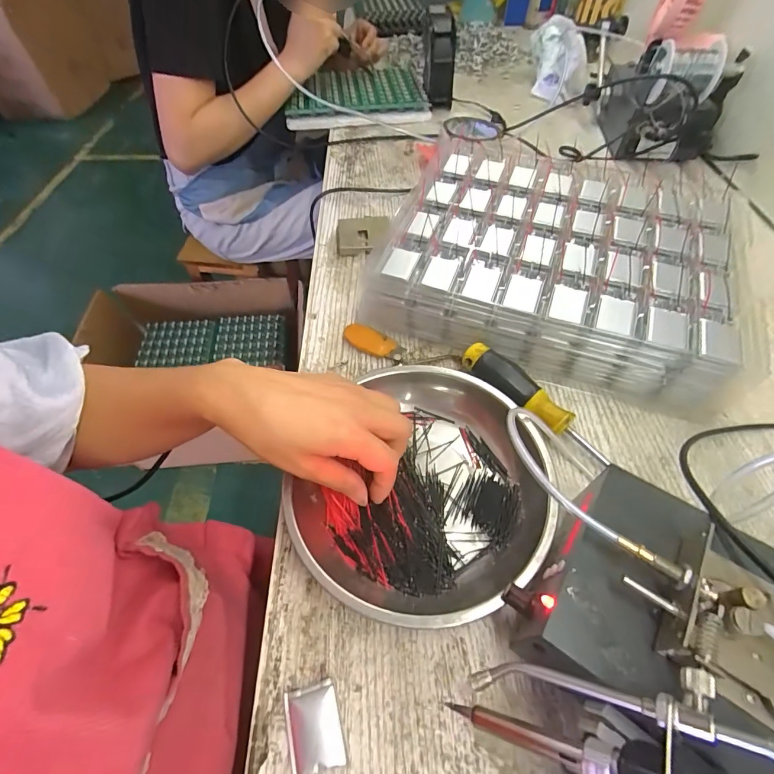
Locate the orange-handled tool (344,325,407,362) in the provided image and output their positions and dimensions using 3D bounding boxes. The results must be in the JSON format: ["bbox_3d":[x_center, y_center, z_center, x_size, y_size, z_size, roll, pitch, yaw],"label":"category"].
[{"bbox_3d":[-0.013,-0.043,0.389,0.061,0.011,0.024,21,58,14],"label":"orange-handled tool"}]

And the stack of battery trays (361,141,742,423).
[{"bbox_3d":[0.166,-0.134,0.409,0.316,0.072,0.251,18,57,12],"label":"stack of battery trays"}]

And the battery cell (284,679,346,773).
[{"bbox_3d":[-0.041,0.193,0.224,0.030,0.009,0.039,-13,56,-9],"label":"battery cell"}]

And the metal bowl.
[{"bbox_3d":[0.031,0.074,0.289,0.166,0.033,0.187,31,60,20],"label":"metal bowl"}]

